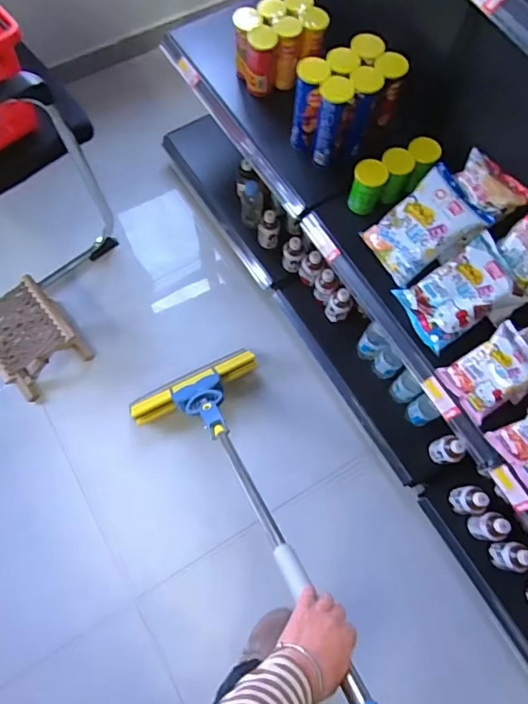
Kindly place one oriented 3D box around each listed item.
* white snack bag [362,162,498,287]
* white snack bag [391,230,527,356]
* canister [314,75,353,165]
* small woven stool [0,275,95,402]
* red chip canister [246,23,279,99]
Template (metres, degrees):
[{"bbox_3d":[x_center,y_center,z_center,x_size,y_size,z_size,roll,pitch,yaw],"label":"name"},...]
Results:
[{"bbox_3d":[0.340,-0.273,1.043,0.224,0.047,0.167,-38,74,19],"label":"white snack bag"},{"bbox_3d":[0.406,-0.122,1.002,0.222,0.051,0.165,-33,75,16],"label":"white snack bag"},{"bbox_3d":[0.148,-0.513,1.077,0.067,0.187,0.076,14,70,3],"label":"canister"},{"bbox_3d":[-0.625,-0.035,1.305,0.214,0.164,0.230,-34,75,-13],"label":"small woven stool"},{"bbox_3d":[-0.006,-0.709,1.179,0.069,0.137,0.065,1,70,-2],"label":"red chip canister"}]

